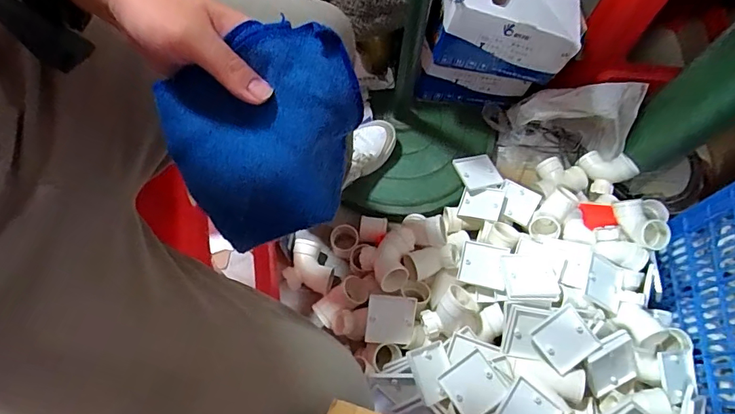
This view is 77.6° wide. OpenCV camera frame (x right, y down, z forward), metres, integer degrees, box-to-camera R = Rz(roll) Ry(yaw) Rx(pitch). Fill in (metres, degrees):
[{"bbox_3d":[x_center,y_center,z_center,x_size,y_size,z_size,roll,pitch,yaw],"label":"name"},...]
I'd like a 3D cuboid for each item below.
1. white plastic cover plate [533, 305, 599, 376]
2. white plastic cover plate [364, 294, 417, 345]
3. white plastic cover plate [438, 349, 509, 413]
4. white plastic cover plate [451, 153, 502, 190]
[{"bbox_3d":[0.313,0.211,0.727,0.086,0.012,0.077,-39,79,2],"label":"white plastic cover plate"},{"bbox_3d":[0.041,0.199,0.802,0.086,0.008,0.086,6,98,-12],"label":"white plastic cover plate"},{"bbox_3d":[0.167,0.282,0.716,0.081,0.005,0.083,-37,73,2],"label":"white plastic cover plate"},{"bbox_3d":[0.235,-0.074,0.978,0.087,0.010,0.075,-12,68,-7],"label":"white plastic cover plate"}]

